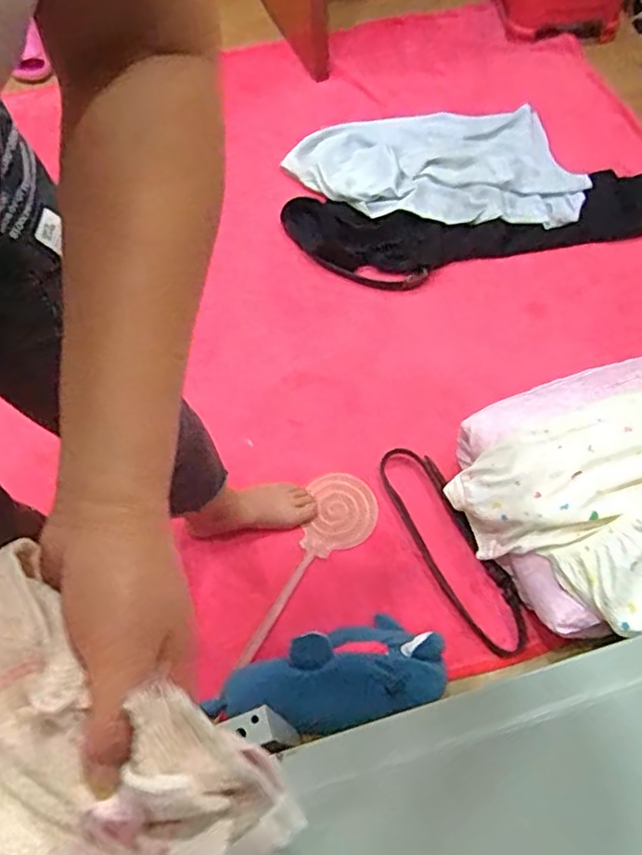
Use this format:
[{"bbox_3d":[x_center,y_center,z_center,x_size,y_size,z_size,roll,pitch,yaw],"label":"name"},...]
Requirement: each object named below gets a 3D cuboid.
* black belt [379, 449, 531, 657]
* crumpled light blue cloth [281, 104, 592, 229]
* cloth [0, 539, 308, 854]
[{"bbox_3d":[0.230,0.205,1.121,0.104,0.031,0.406,-22,65,-11],"label":"black belt"},{"bbox_3d":[0.275,-0.650,1.552,0.690,0.097,0.421,-7,63,-3],"label":"crumpled light blue cloth"},{"bbox_3d":[-0.104,0.143,0.276,0.178,0.087,0.114,32,67,15],"label":"cloth"}]

